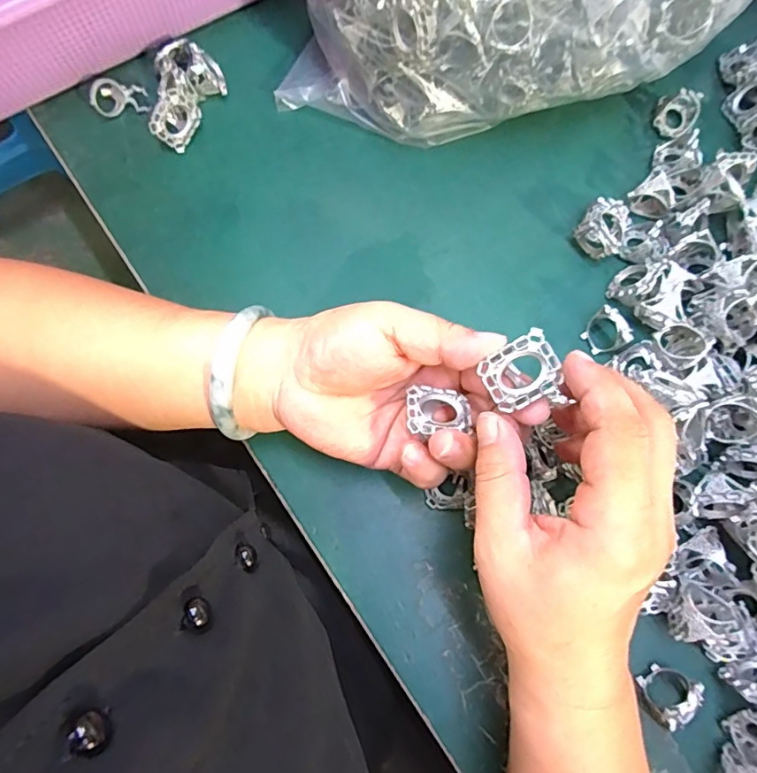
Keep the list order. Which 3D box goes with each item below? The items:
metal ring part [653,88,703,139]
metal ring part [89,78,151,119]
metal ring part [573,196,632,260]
[{"bbox_3d":[0.199,-0.181,0.342,0.027,0.025,0.027,0,75,1],"label":"metal ring part"},{"bbox_3d":[-0.175,-0.197,0.348,0.034,0.022,0.020,-20,75,-4],"label":"metal ring part"},{"bbox_3d":[0.140,-0.099,0.319,0.028,0.025,0.033,32,78,9],"label":"metal ring part"}]

